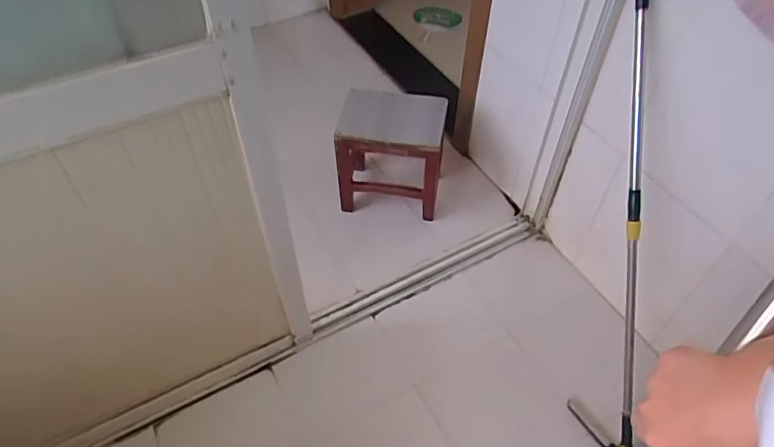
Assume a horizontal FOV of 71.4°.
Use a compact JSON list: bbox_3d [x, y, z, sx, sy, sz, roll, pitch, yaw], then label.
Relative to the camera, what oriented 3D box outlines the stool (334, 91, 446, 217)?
[{"bbox_3d":[0.014,-0.206,1.636,0.302,0.324,0.236,5,49,2],"label":"stool"}]

